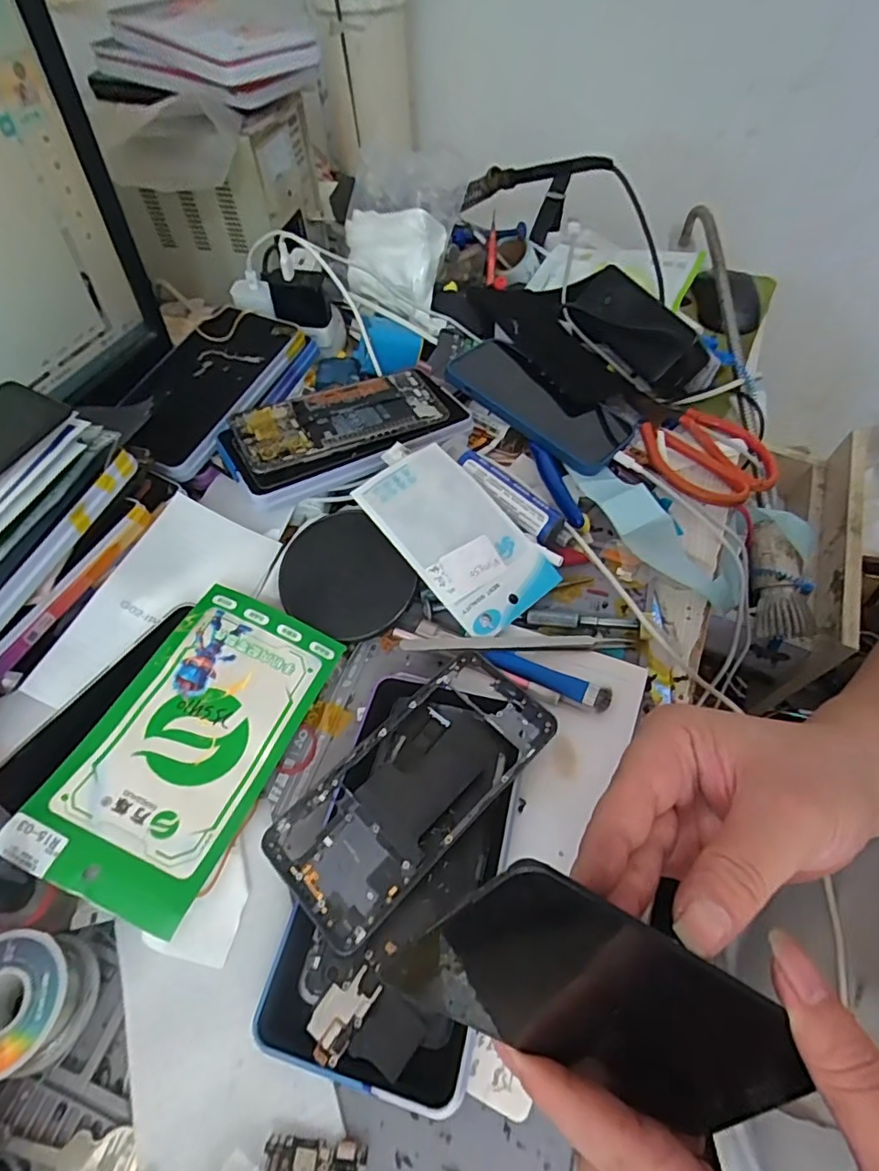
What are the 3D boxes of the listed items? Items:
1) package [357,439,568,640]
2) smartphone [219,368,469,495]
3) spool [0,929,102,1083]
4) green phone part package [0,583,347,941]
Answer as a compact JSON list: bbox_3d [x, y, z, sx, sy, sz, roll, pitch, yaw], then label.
[{"bbox_3d":[0.012,-0.037,0.386,0.081,0.007,0.141,-38,80,-22],"label":"package"},{"bbox_3d":[-0.074,-0.130,0.437,0.181,0.012,0.087,-26,57,-16],"label":"smartphone"},{"bbox_3d":[-0.191,0.191,0.252,0.047,0.041,0.052,-10,54,-5],"label":"spool"},{"bbox_3d":[-0.141,0.085,0.319,0.098,0.011,0.175,27,56,2],"label":"green phone part package"}]

